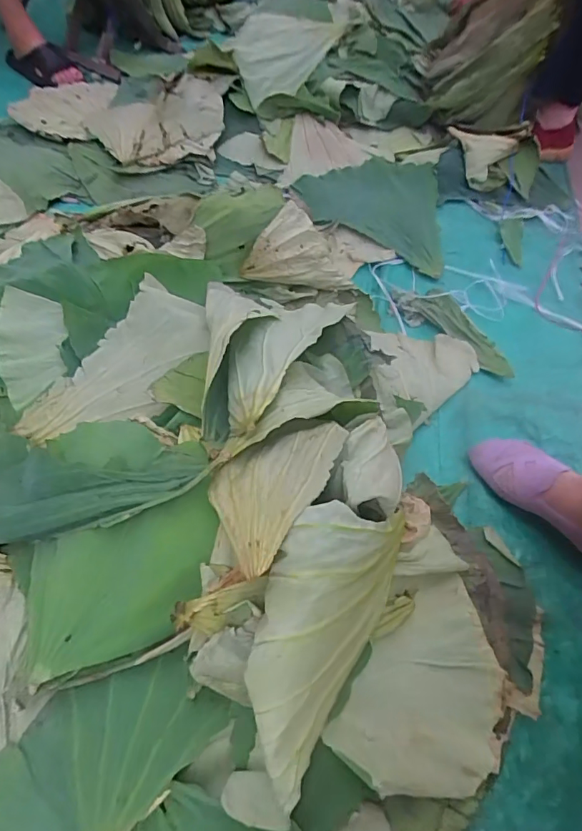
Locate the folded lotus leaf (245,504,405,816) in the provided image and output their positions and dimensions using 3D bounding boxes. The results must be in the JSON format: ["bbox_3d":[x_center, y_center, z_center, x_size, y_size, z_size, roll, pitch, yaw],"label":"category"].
[{"bbox_3d":[0.021,0.182,0.440,0.103,0.102,0.234,28,60,13],"label":"folded lotus leaf"}]

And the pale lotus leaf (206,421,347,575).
[{"bbox_3d":[-0.022,0.068,0.502,0.125,0.032,0.174,10,49,43],"label":"pale lotus leaf"}]

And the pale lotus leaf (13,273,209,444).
[{"bbox_3d":[-0.243,-0.071,0.732,0.153,0.038,0.300,27,59,13],"label":"pale lotus leaf"}]

